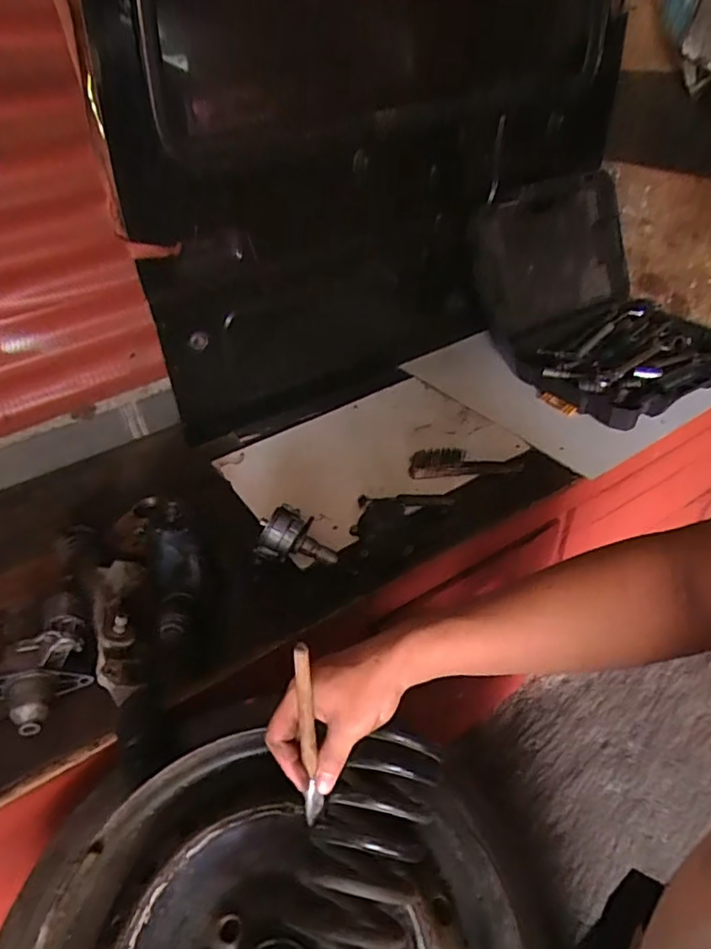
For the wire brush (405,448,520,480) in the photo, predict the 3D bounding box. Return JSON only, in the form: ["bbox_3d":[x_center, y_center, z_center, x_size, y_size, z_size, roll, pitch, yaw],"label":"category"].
[{"bbox_3d":[0.209,-0.023,1.090,0.211,0.041,0.042,-3,37,1],"label":"wire brush"}]

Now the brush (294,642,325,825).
[{"bbox_3d":[-0.034,0.196,0.429,0.014,0.158,0.009,-1,17,4],"label":"brush"}]

